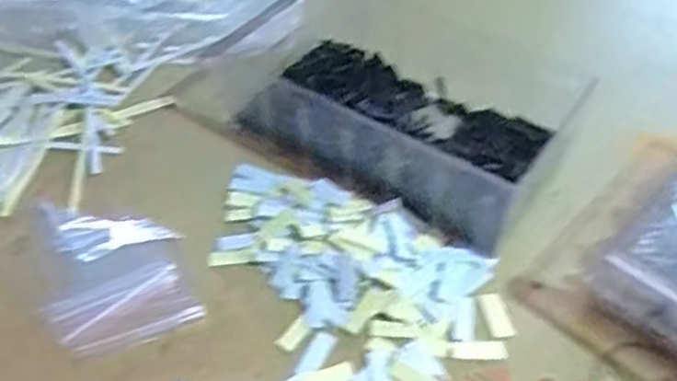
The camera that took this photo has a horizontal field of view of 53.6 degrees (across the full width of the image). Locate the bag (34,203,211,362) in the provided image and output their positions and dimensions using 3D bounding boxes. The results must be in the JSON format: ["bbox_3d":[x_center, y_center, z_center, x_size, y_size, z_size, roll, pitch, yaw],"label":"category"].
[{"bbox_3d":[-0.135,0.047,0.402,0.083,0.011,0.111,-16,49,-13],"label":"bag"}]

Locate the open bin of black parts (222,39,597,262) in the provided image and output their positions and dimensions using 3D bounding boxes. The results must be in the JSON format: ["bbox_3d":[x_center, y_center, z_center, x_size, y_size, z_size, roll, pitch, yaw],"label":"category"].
[{"bbox_3d":[0.044,-0.046,0.461,0.200,0.047,0.124,22,52,21],"label":"open bin of black parts"}]

